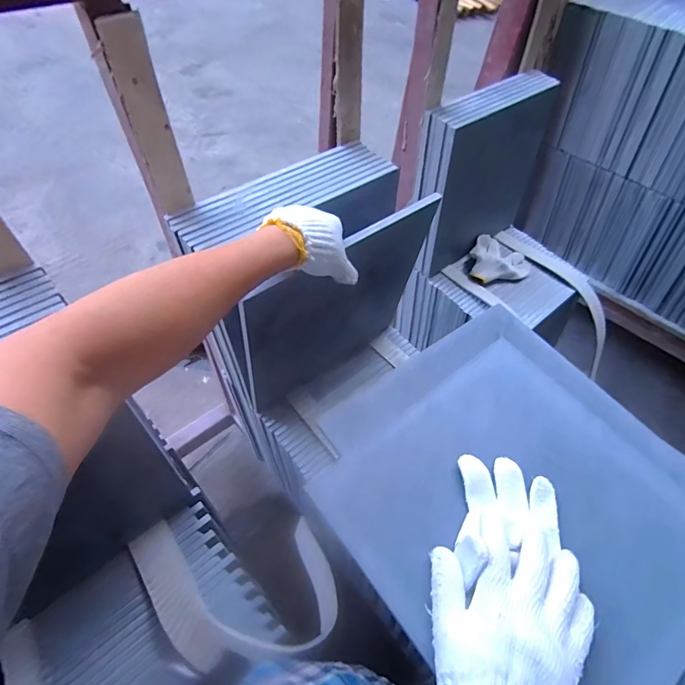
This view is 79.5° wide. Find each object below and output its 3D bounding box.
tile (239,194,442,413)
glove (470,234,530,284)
[{"bbox_3d":[-0.002,-0.042,0.602,0.306,0.292,0.008,-34,69,-25],"label":"tile"},{"bbox_3d":[0.338,-0.176,0.879,0.127,0.042,0.146,25,57,12],"label":"glove"}]

